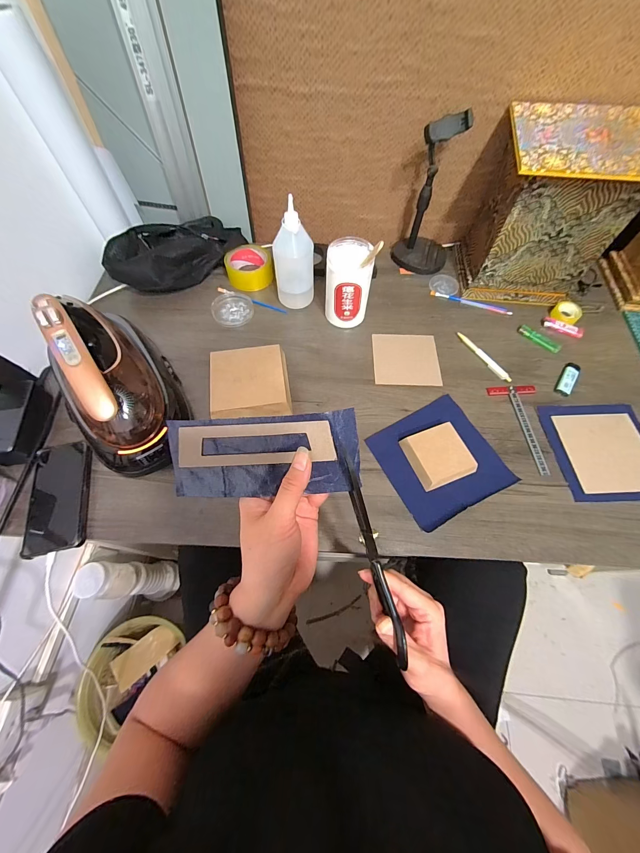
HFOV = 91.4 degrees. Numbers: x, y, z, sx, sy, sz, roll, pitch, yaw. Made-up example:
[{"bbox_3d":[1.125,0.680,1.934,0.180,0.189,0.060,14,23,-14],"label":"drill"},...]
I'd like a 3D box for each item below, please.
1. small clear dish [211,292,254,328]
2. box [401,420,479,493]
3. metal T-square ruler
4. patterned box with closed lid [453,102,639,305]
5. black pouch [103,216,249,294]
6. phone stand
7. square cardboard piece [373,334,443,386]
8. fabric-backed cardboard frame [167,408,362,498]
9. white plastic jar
[{"bbox_3d":[-0.182,-0.246,0.653,0.084,0.017,0.080,0,63,0],"label":"small clear dish"},{"bbox_3d":[0.190,0.047,0.501,0.088,0.026,0.089,-18,65,-9],"label":"box"},{"bbox_3d":[0.354,0.002,0.538,0.085,0.004,0.169,-1,63,-1],"label":"metal T-square ruler"},{"bbox_3d":[0.431,-0.395,0.596,0.243,0.256,0.195,12,64,5],"label":"patterned box with closed lid"},{"bbox_3d":[-0.316,-0.392,0.693,0.291,0.072,0.163,-26,66,-13],"label":"black pouch"},{"bbox_3d":[0.232,-0.460,0.631,0.119,0.249,0.113,12,64,6],"label":"phone stand"},{"bbox_3d":[0.167,-0.132,0.606,0.124,0.004,0.120,2,63,1],"label":"square cardboard piece"},{"bbox_3d":[-0.047,0.026,0.273,0.160,0.009,0.071,-4,103,-1],"label":"fabric-backed cardboard frame"},{"bbox_3d":[0.053,-0.271,0.586,0.081,0.159,0.082,0,63,0],"label":"white plastic jar"}]

